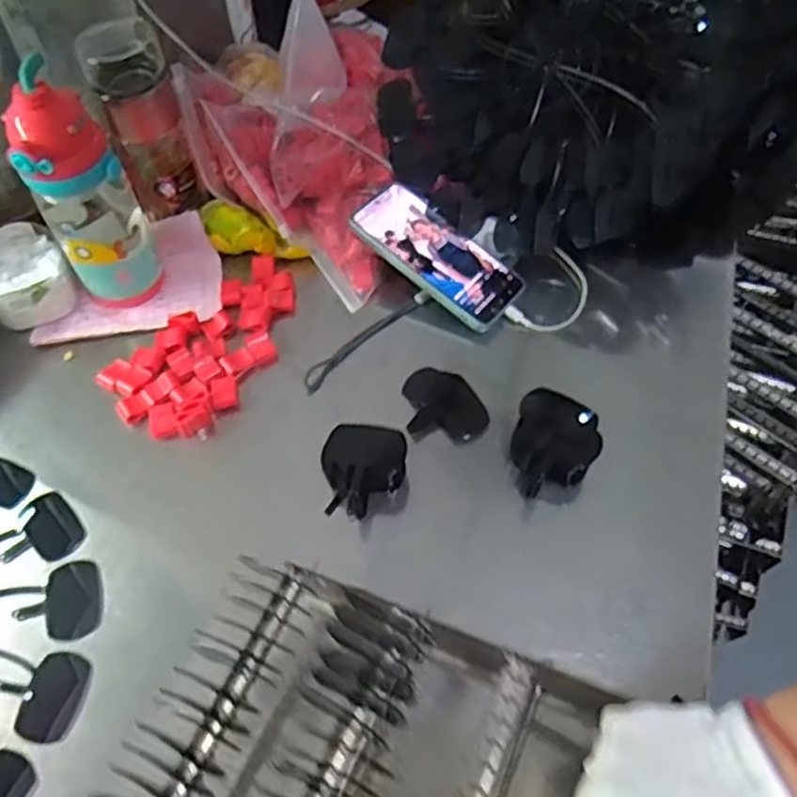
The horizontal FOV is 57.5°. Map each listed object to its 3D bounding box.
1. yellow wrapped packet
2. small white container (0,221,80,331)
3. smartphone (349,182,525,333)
[{"bbox_3d":[-0.139,-0.158,0.699,0.103,0.038,0.035,19,58,-6],"label":"yellow wrapped packet"},{"bbox_3d":[-0.341,-0.109,0.666,0.076,0.056,0.081,-30,62,-18],"label":"small white container"},{"bbox_3d":[0.037,-0.132,0.660,0.157,0.014,0.077,41,61,7],"label":"smartphone"}]

